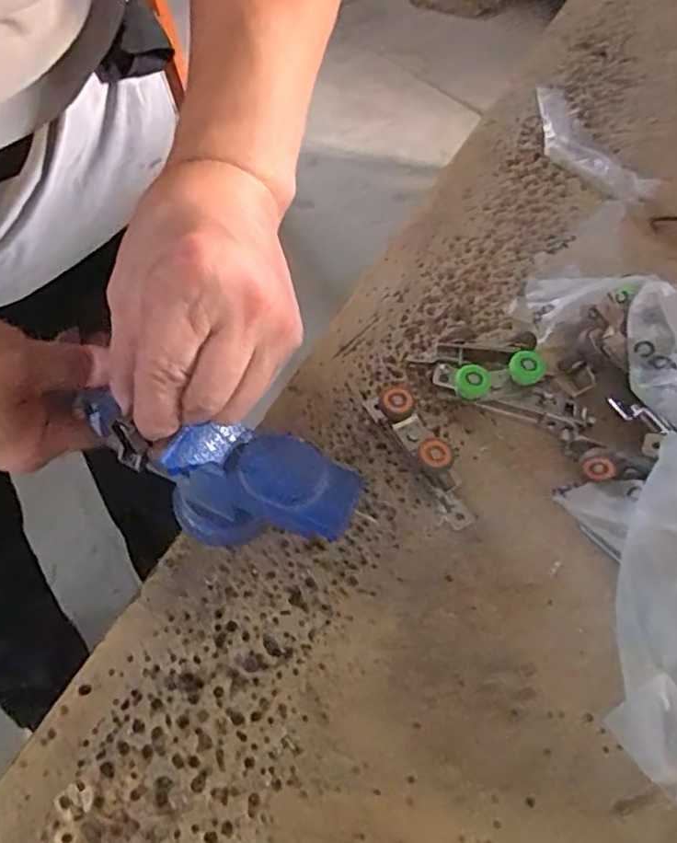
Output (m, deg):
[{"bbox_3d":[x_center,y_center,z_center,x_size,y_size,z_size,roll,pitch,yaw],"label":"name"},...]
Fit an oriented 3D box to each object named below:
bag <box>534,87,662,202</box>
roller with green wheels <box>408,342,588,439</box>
[{"bbox_3d":[0.220,-0.254,0.580,0.058,0.023,0.166,-21,61,-17],"label":"bag"},{"bbox_3d":[0.107,-0.028,0.414,0.116,0.035,0.048,17,57,6],"label":"roller with green wheels"}]

